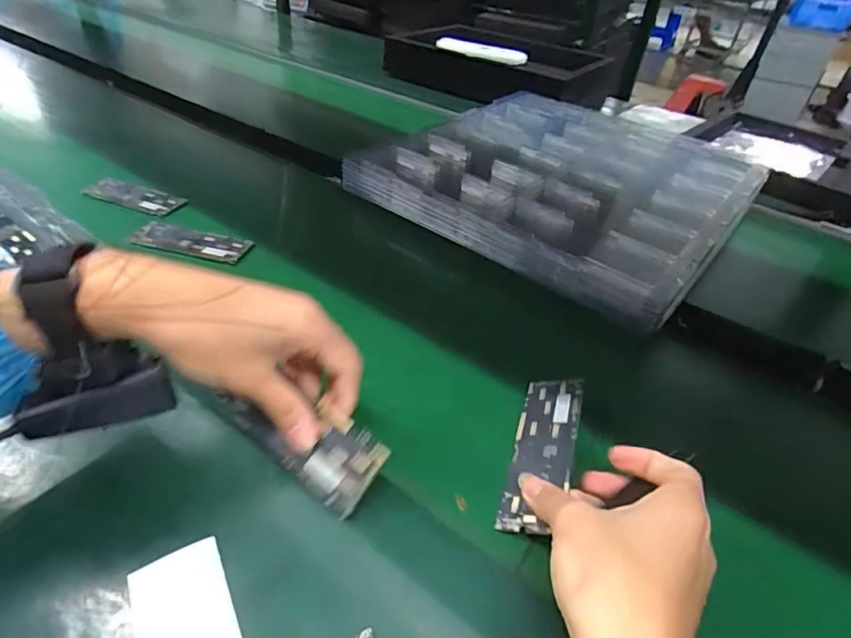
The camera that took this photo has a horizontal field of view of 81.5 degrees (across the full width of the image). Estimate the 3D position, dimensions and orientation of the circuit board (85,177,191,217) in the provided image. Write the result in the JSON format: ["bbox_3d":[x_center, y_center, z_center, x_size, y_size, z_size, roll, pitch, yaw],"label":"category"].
[{"bbox_3d":[-0.359,-0.152,0.612,0.118,0.008,0.048,14,41,10],"label":"circuit board"}]

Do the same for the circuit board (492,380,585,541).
[{"bbox_3d":[0.081,0.091,0.344,0.044,0.006,0.121,-8,39,33],"label":"circuit board"}]

